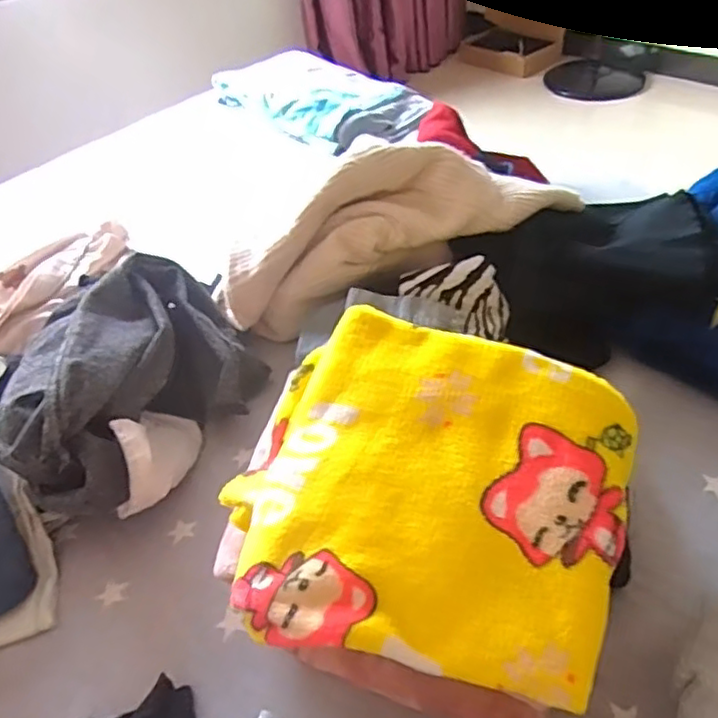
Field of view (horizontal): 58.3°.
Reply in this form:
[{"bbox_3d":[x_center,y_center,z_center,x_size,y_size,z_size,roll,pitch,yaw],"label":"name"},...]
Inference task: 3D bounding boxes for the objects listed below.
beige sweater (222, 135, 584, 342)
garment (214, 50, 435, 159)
[{"bbox_3d":[0.036,-0.168,0.816,0.472,0.196,0.105,-22,42,9],"label":"beige sweater"},{"bbox_3d":[-0.079,-0.581,1.421,0.278,0.062,0.501,-36,50,-28],"label":"garment"}]

